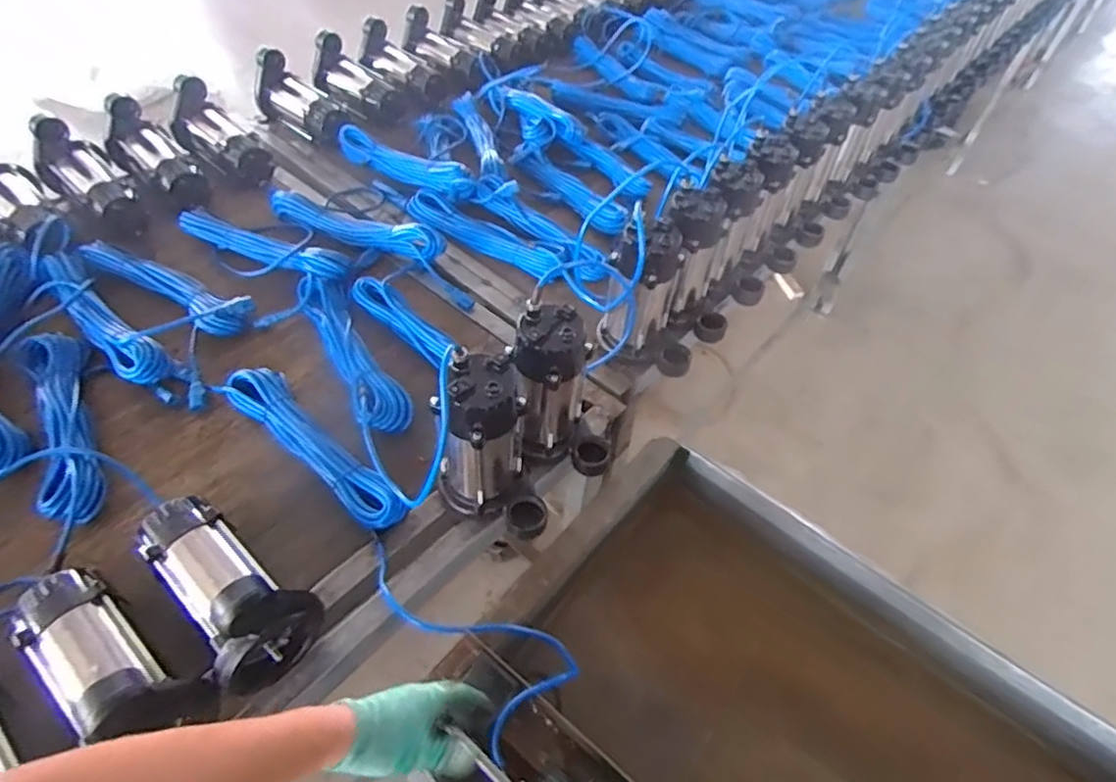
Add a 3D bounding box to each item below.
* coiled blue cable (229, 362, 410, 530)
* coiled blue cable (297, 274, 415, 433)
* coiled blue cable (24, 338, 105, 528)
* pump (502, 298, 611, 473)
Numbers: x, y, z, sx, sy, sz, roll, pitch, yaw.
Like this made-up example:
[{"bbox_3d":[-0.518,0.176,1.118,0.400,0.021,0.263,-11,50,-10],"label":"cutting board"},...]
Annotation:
[{"bbox_3d":[-0.351,0.073,0.900,0.367,0.052,0.070,35,55,23],"label":"coiled blue cable"},{"bbox_3d":[-0.335,-0.064,1.018,0.082,0.049,0.354,-23,55,-23],"label":"coiled blue cable"},{"bbox_3d":[-0.691,0.037,0.887,0.067,0.042,0.332,-21,54,-22],"label":"coiled blue cable"},{"bbox_3d":[0.005,0.006,0.864,0.136,0.230,0.114,-2,49,-7],"label":"pump"}]

